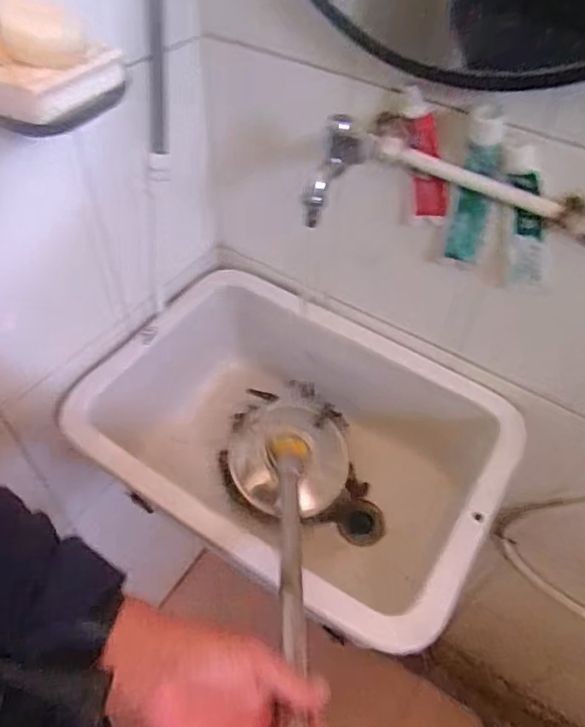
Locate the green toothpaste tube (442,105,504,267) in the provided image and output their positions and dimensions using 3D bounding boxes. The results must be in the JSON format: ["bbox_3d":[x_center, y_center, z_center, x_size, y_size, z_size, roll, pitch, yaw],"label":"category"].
[{"bbox_3d":[0.188,-0.173,0.570,0.041,0.185,0.020,23,53,17],"label":"green toothpaste tube"}]

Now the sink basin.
[{"bbox_3d":[-0.007,0.134,0.774,0.520,0.240,0.357,26,54,19],"label":"sink basin"}]

